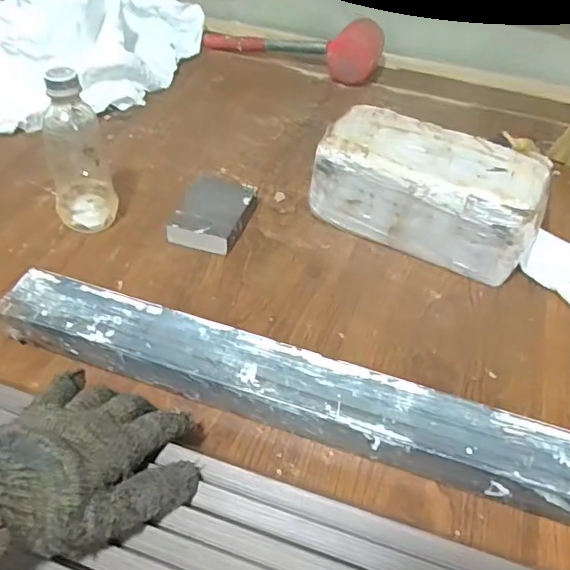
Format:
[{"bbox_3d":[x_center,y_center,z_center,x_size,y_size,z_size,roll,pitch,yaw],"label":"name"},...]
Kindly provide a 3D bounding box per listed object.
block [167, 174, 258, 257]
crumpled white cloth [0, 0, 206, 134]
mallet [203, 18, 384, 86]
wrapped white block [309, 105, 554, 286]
[{"bbox_3d":[-0.078,-0.081,0.616,0.067,0.028,0.104,15,45,10],"label":"block"},{"bbox_3d":[-0.375,-0.455,0.855,0.419,0.207,0.464,19,45,13],"label":"crumpled white cloth"},{"bbox_3d":[0.018,-0.414,0.930,0.312,0.078,0.102,22,46,17],"label":"mallet"},{"bbox_3d":[0.153,-0.099,0.602,0.239,0.108,0.103,26,48,21],"label":"wrapped white block"}]

